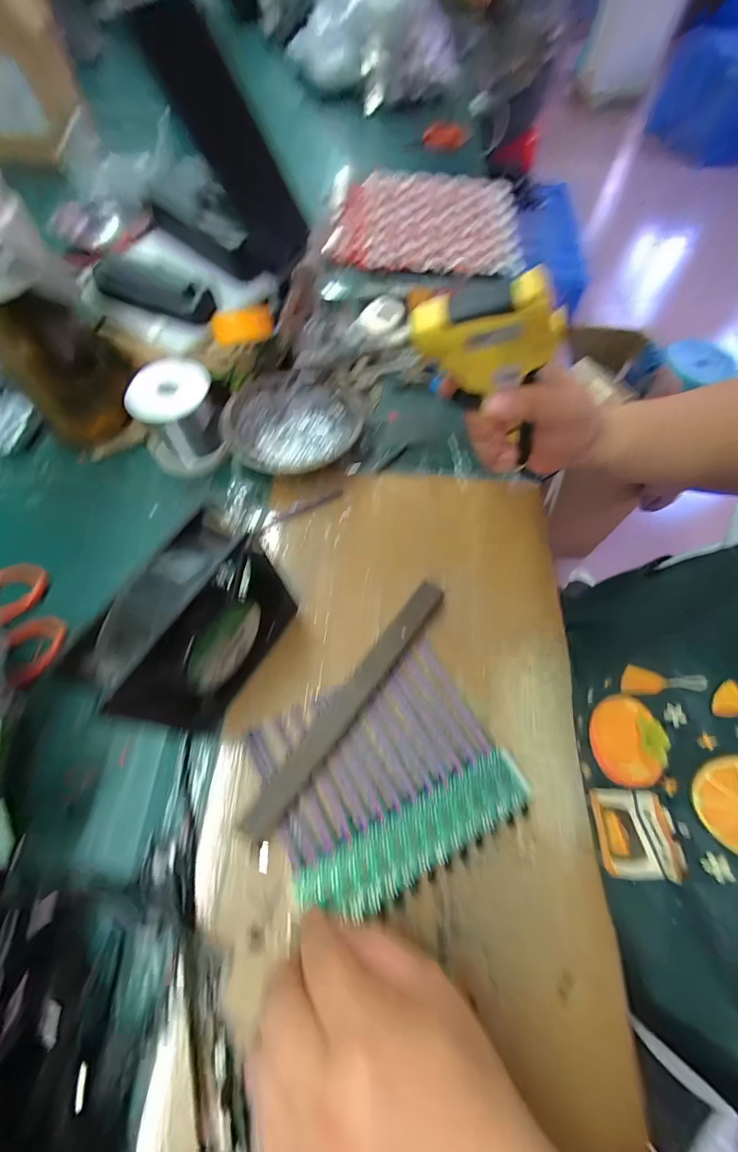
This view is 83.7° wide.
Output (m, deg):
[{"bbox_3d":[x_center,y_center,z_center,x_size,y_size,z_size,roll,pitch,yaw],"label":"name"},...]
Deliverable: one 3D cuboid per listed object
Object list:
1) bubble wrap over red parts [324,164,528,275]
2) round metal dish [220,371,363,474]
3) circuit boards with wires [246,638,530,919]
[{"bbox_3d":[0.080,-0.521,0.599,0.277,0.037,0.230,5,64,0],"label":"bubble wrap over red parts"},{"bbox_3d":[-0.076,-0.147,0.401,0.127,0.039,0.104,-29,69,-15],"label":"round metal dish"},{"bbox_3d":[0.012,0.132,0.280,0.151,0.009,0.128,-23,66,-13],"label":"circuit boards with wires"}]

